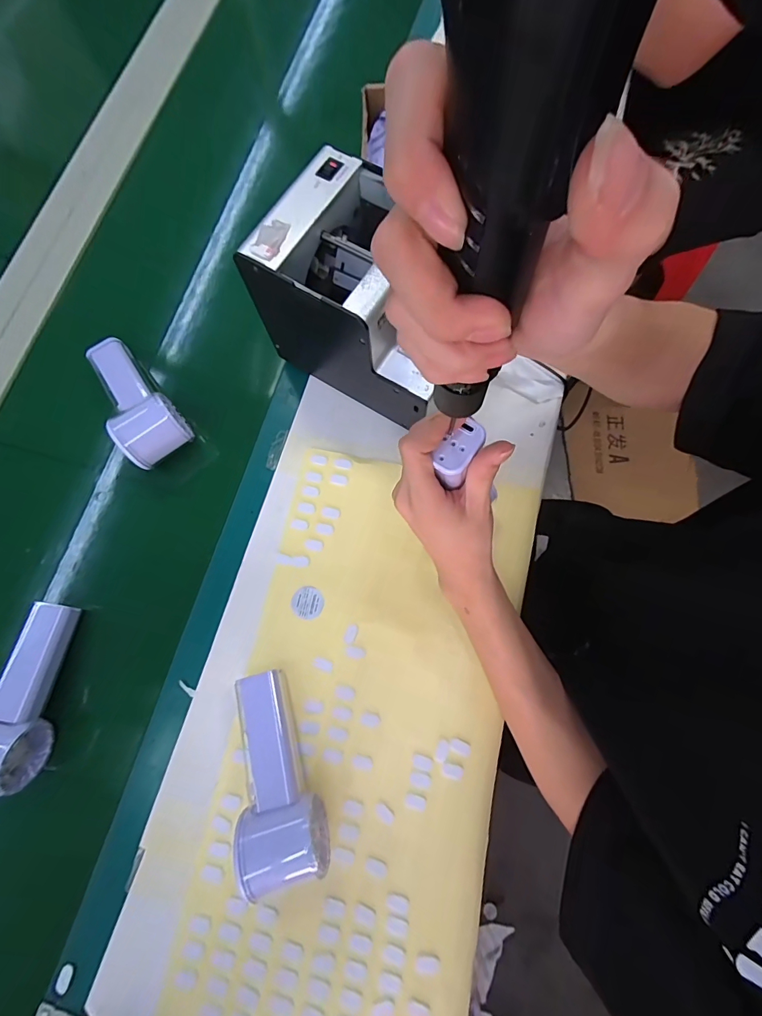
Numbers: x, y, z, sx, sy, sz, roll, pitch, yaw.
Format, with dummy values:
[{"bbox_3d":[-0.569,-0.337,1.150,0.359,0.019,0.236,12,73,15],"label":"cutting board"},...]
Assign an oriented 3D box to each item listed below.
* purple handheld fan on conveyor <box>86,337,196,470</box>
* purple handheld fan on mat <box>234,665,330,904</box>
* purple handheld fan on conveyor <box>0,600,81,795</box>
[{"bbox_3d":[-0.254,-0.114,0.432,0.061,0.057,0.154,-36,77,-8],"label":"purple handheld fan on conveyor"},{"bbox_3d":[-0.088,0.208,0.333,0.057,0.051,0.142,-18,76,-3],"label":"purple handheld fan on mat"},{"bbox_3d":[-0.318,0.161,0.377,0.067,0.060,0.145,11,76,4],"label":"purple handheld fan on conveyor"}]

